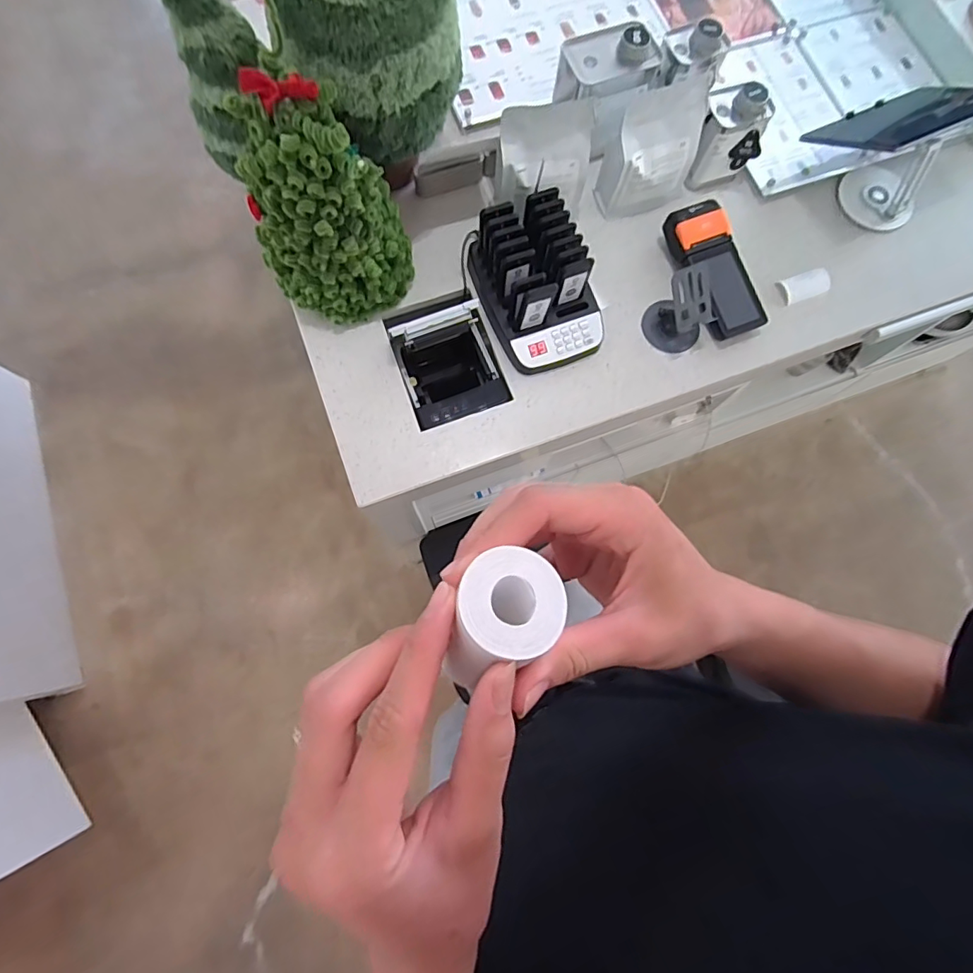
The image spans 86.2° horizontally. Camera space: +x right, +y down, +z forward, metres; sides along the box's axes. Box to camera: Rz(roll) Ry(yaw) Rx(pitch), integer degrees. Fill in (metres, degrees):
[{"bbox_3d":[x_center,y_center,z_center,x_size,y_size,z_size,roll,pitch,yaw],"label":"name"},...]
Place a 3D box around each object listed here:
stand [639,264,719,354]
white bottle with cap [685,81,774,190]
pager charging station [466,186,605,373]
[{"bbox_3d":[0.281,-0.253,0.751,0.082,0.093,0.085,1,76,-2],"label":"stand"},{"bbox_3d":[0.372,-0.542,0.809,0.097,0.128,0.085,8,76,-1],"label":"white bottle with cap"},{"bbox_3d":[0.076,-0.287,0.744,0.152,0.104,0.208,-21,78,-7],"label":"pager charging station"}]

